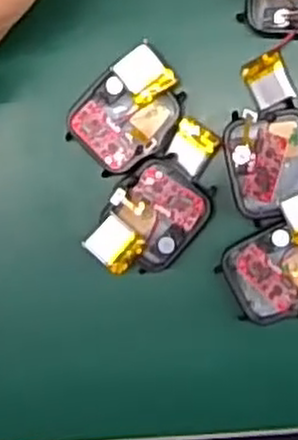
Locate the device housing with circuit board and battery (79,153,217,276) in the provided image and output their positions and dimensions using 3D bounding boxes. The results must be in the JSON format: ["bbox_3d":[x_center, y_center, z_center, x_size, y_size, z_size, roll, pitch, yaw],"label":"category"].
[{"bbox_3d":[0.000,0.000,0.321,0.038,0.012,0.052,42,99,2],"label":"device housing with circuit board and battery"}]

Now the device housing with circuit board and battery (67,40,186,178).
[{"bbox_3d":[-0.008,-0.045,0.321,0.050,0.017,0.039,-42,89,9],"label":"device housing with circuit board and battery"}]

